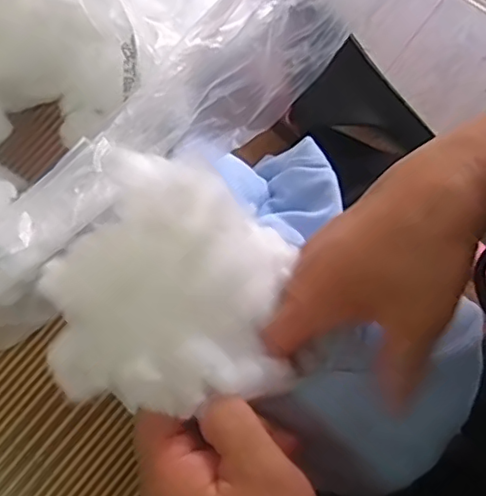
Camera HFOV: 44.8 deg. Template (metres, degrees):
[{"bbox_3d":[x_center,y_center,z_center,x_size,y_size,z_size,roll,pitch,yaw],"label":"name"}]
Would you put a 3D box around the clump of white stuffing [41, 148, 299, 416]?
[{"bbox_3d":[-0.027,0.015,0.255,0.096,0.055,0.102,5,78,1],"label":"clump of white stuffing"}]

